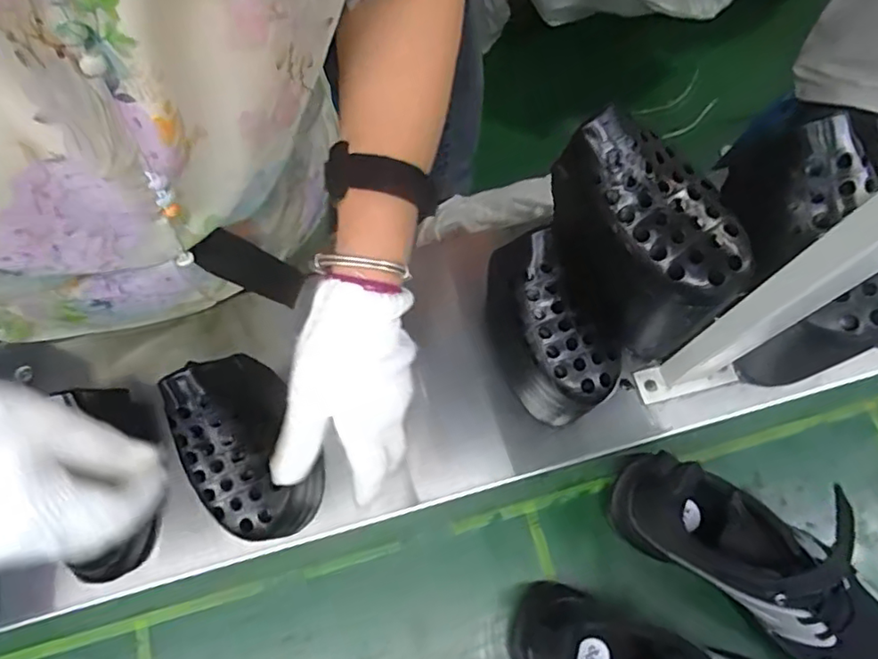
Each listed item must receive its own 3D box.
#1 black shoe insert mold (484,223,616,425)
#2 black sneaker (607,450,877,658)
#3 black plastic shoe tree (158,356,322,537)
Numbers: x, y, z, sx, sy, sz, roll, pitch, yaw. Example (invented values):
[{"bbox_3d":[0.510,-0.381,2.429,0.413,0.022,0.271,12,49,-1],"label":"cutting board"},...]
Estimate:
[{"bbox_3d":[0.084,0.001,0.466,0.070,0.114,0.134,-21,70,-6],"label":"black shoe insert mold"},{"bbox_3d":[0.253,0.172,0.446,0.233,0.110,0.094,34,74,14],"label":"black sneaker"},{"bbox_3d":[-0.144,0.089,0.436,0.080,0.070,0.133,-33,73,-10],"label":"black plastic shoe tree"}]

